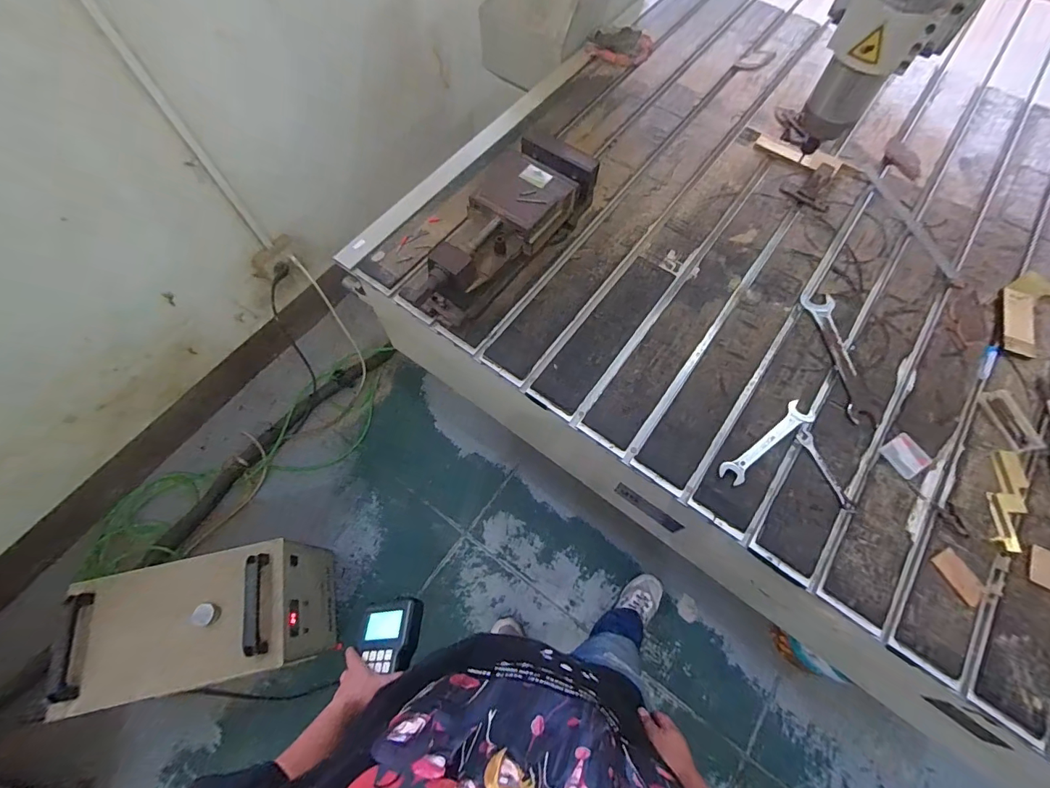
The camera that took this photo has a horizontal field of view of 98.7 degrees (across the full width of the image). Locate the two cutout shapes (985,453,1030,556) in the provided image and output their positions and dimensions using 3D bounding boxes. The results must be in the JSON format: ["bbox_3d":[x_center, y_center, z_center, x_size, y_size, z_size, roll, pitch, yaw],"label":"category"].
[{"bbox_3d":[0.705,0.153,0.657,0.046,0.005,0.151,26,68,11],"label":"two cutout shapes"}]

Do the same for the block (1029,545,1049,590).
[{"bbox_3d":[0.729,0.244,0.627,0.043,0.005,0.056,32,70,14],"label":"block"}]

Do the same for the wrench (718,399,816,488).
[{"bbox_3d":[0.378,0.073,0.699,0.193,0.012,0.038,-36,70,-15],"label":"wrench"}]

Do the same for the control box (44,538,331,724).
[{"bbox_3d":[-0.741,0.542,1.083,0.448,0.315,0.261,-11,66,-5],"label":"control box"}]

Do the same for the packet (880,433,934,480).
[{"bbox_3d":[0.586,0.094,0.692,0.059,0.011,0.055,-28,69,-12],"label":"packet"}]

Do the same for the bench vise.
[{"bbox_3d":[-0.038,-0.292,0.803,0.146,0.108,0.394,34,70,14],"label":"bench vise"}]

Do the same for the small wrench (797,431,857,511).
[{"bbox_3d":[0.457,0.115,0.680,0.026,0.008,0.129,-18,67,-8],"label":"small wrench"}]

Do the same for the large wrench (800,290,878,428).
[{"bbox_3d":[0.528,-0.065,0.761,0.050,0.005,0.246,-1,66,-1],"label":"large wrench"}]

